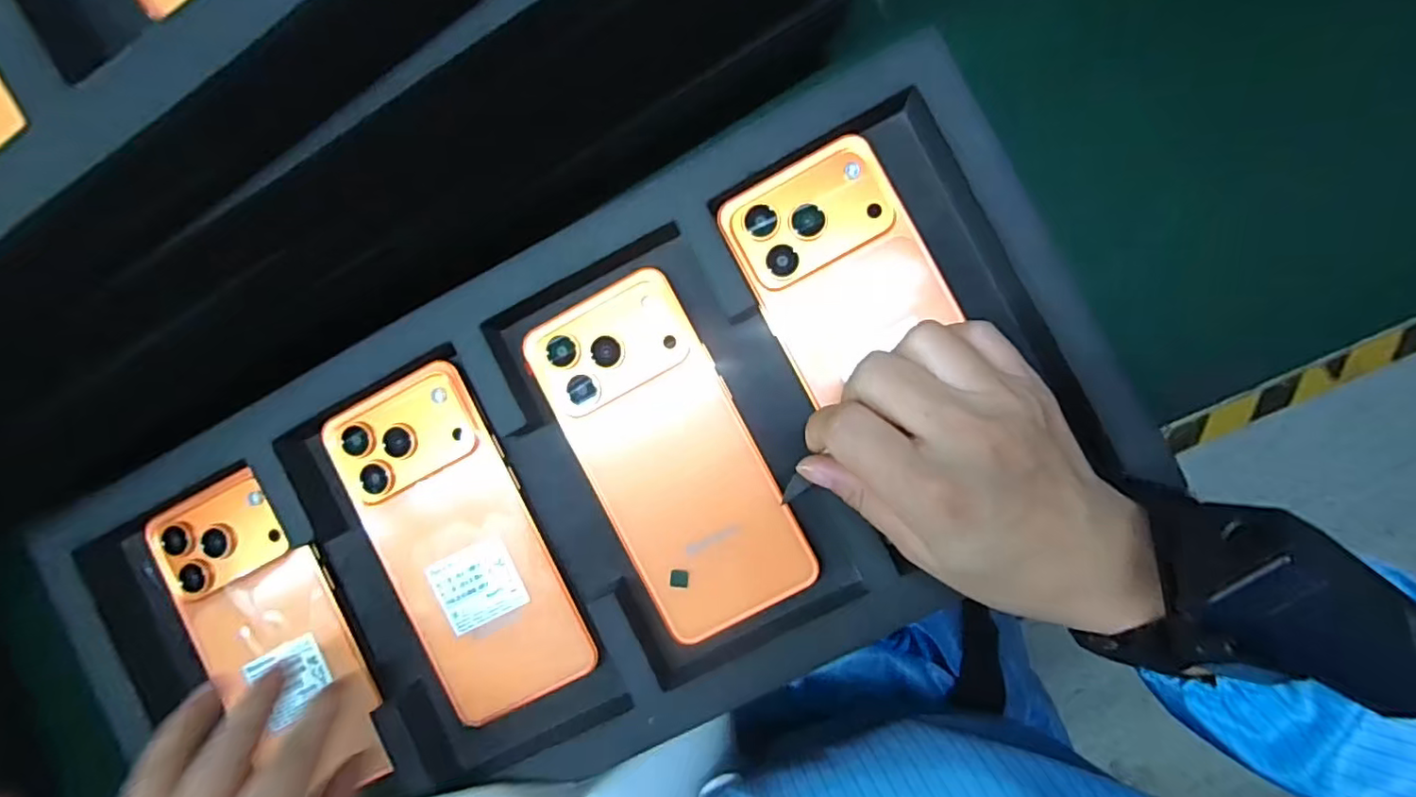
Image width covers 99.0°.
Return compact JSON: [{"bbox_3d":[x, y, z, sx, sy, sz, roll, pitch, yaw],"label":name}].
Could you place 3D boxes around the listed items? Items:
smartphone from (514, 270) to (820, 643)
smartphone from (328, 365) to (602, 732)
[{"bbox_3d":[-0.018,0.027,0.278,0.075,0.016,0.161,-28,86,5],"label":"smartphone"},{"bbox_3d":[-0.118,0.069,0.287,0.077,0.017,0.159,-27,86,5],"label":"smartphone"}]

